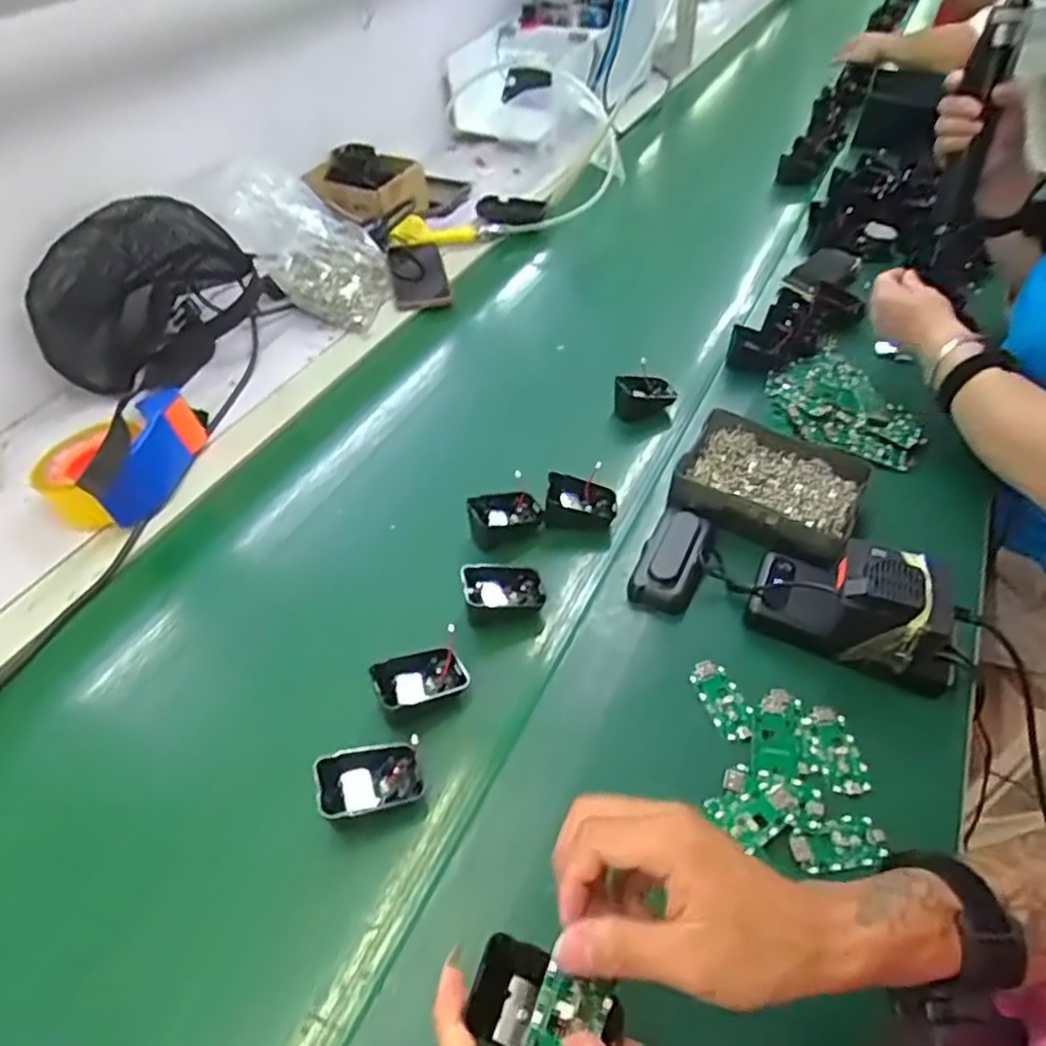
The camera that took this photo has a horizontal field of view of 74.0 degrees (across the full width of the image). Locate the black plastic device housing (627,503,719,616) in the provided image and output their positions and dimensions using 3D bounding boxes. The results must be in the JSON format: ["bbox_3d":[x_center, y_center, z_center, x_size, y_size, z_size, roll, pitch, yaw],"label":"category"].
[{"bbox_3d":[0.133,0.029,0.610,0.053,0.032,0.109,18,48,16],"label":"black plastic device housing"}]

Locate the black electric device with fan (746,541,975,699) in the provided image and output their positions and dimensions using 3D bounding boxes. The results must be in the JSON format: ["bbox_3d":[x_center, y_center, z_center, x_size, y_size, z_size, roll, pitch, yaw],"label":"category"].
[{"bbox_3d":[0.264,0.063,0.544,0.153,0.086,0.070,22,49,19],"label":"black electric device with fan"}]

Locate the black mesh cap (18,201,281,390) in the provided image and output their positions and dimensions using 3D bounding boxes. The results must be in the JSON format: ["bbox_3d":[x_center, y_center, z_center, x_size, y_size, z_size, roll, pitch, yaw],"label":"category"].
[{"bbox_3d":[-0.426,-0.278,0.816,0.264,0.166,0.152,-19,49,-19],"label":"black mesh cap"}]

